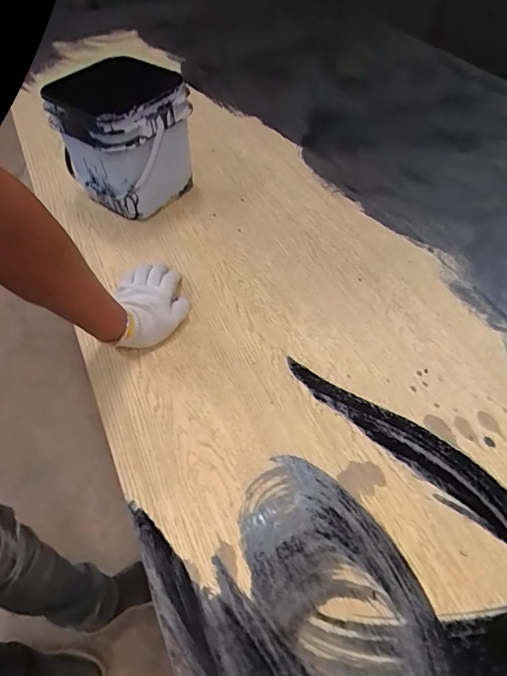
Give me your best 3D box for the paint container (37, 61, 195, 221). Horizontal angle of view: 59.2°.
[{"bbox_3d":[-0.224,-0.354,0.820,0.173,0.224,0.174,29,59,23],"label":"paint container"}]

